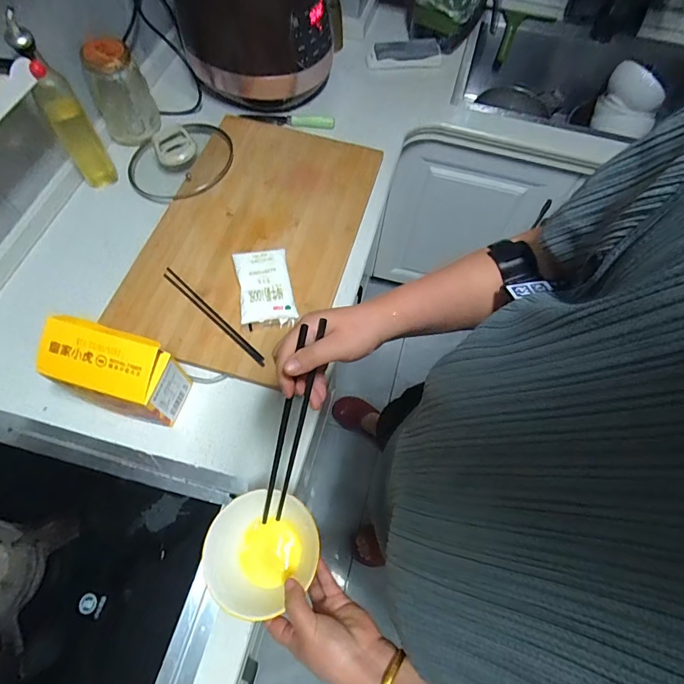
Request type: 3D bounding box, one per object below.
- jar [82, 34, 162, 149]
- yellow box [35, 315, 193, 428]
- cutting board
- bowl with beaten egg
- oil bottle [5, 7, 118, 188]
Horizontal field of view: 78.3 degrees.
[{"bbox_3d":[-0.422,-0.477,0.808,0.090,0.156,0.083,2,64,-1],"label":"jar"},{"bbox_3d":[-0.309,0.043,0.583,0.158,0.143,0.085,13,64,4],"label":"yellow box"},{"bbox_3d":[-0.151,-0.210,0.775,0.339,0.027,0.549,16,65,5],"label":"cutting board"},{"bbox_3d":[-0.088,0.229,0.468,0.108,0.057,0.120,41,69,16],"label":"bowl with beaten egg"},{"bbox_3d":[-0.460,-0.374,0.709,0.057,0.272,0.065,32,67,12],"label":"oil bottle"}]

